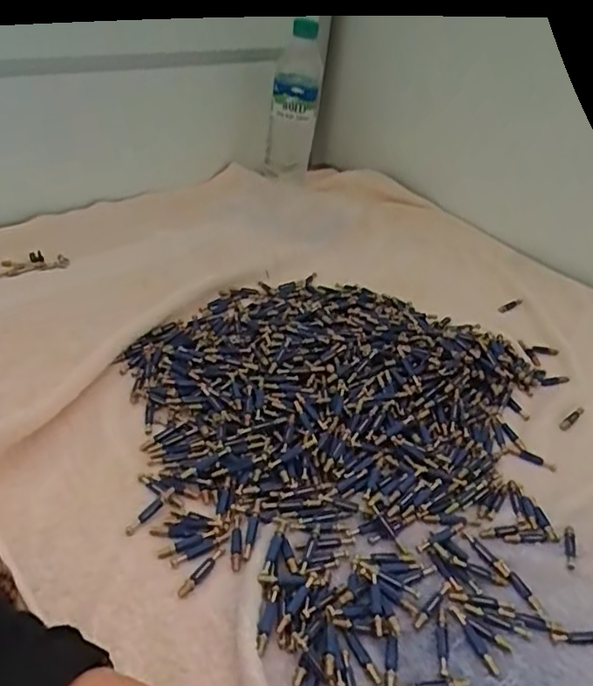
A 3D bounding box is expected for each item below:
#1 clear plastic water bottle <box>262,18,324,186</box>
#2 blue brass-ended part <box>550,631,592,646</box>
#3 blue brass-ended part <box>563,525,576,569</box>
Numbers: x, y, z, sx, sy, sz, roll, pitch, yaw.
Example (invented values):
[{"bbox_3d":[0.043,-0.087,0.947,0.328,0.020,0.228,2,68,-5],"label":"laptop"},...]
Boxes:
[{"bbox_3d":[-0.004,-0.325,0.835,0.065,0.197,0.057,8,35,2],"label":"clear plastic water bottle"},{"bbox_3d":[0.173,0.177,0.366,0.041,0.004,0.007,2,36,-7],"label":"blue brass-ended part"},{"bbox_3d":[0.188,0.140,0.417,0.008,0.004,0.036,15,36,11],"label":"blue brass-ended part"}]

